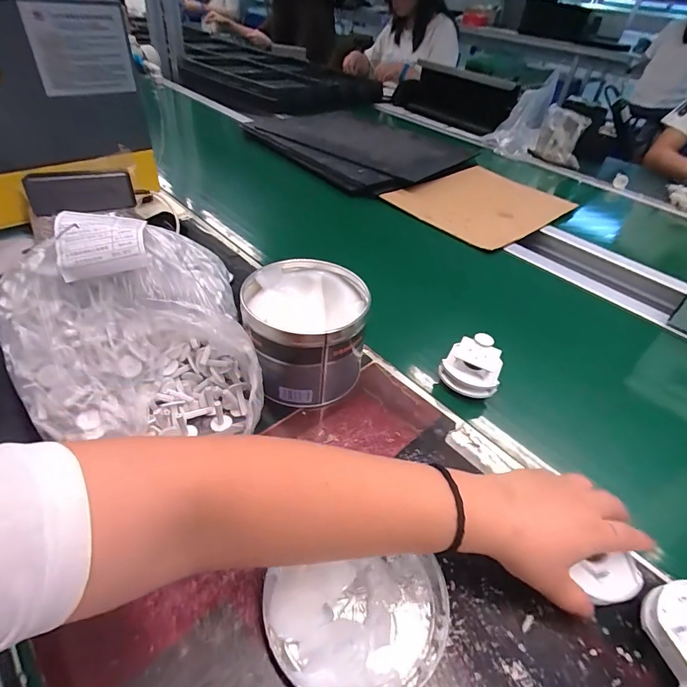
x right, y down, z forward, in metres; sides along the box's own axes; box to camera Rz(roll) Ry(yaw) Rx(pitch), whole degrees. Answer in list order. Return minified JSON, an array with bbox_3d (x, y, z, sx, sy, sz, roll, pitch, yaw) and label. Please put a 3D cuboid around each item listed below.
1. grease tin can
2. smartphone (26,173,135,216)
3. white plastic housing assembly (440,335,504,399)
[{"bbox_3d":[-0.042,-0.010,0.445,0.119,0.103,0.126,3,41,-3],"label":"grease tin can"},{"bbox_3d":[-0.368,-0.210,0.579,0.130,0.054,0.017,-9,50,-14],"label":"smartphone"},{"bbox_3d":[0.149,0.026,0.472,0.062,0.045,0.061,28,46,23],"label":"white plastic housing assembly"}]

